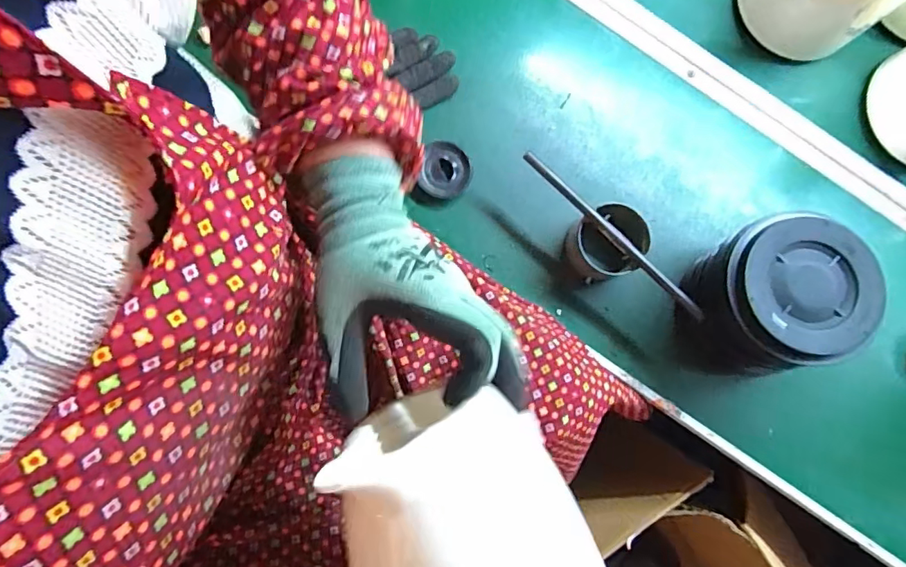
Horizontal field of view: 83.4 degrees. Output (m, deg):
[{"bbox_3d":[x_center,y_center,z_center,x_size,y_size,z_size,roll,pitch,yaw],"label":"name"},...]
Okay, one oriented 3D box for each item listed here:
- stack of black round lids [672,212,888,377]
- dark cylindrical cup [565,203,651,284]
[{"bbox_3d":[0.311,0.018,0.506,0.142,0.108,0.131,-5,75,1],"label":"stack of black round lids"},{"bbox_3d":[0.161,-0.042,0.540,0.075,0.064,0.069,-1,75,2],"label":"dark cylindrical cup"}]

